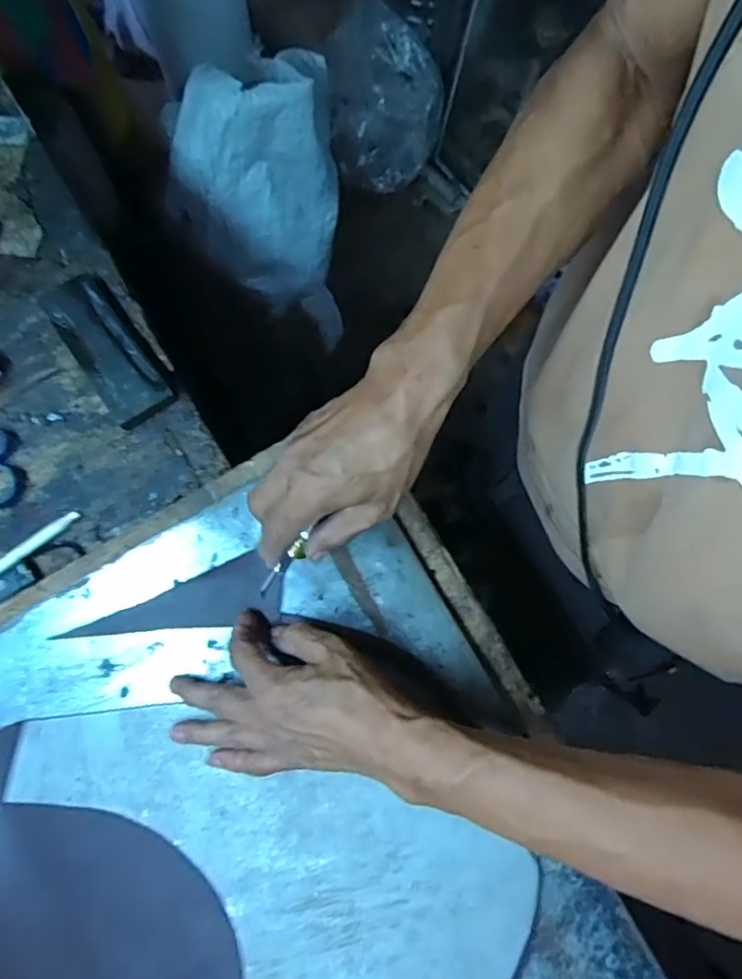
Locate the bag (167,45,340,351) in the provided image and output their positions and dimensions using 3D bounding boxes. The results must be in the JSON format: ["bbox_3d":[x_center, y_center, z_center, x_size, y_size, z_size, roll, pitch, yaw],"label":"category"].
[{"bbox_3d":[-0.190,-0.463,1.034,0.246,0.432,0.192,3,74,0],"label":"bag"}]

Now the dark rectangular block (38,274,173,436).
[{"bbox_3d":[-0.226,-0.121,0.514,0.056,0.022,0.150,-34,77,-10],"label":"dark rectangular block"}]

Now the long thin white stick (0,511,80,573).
[{"bbox_3d":[-0.297,0.063,0.474,0.146,0.013,0.011,-33,77,-9],"label":"long thin white stick"}]

